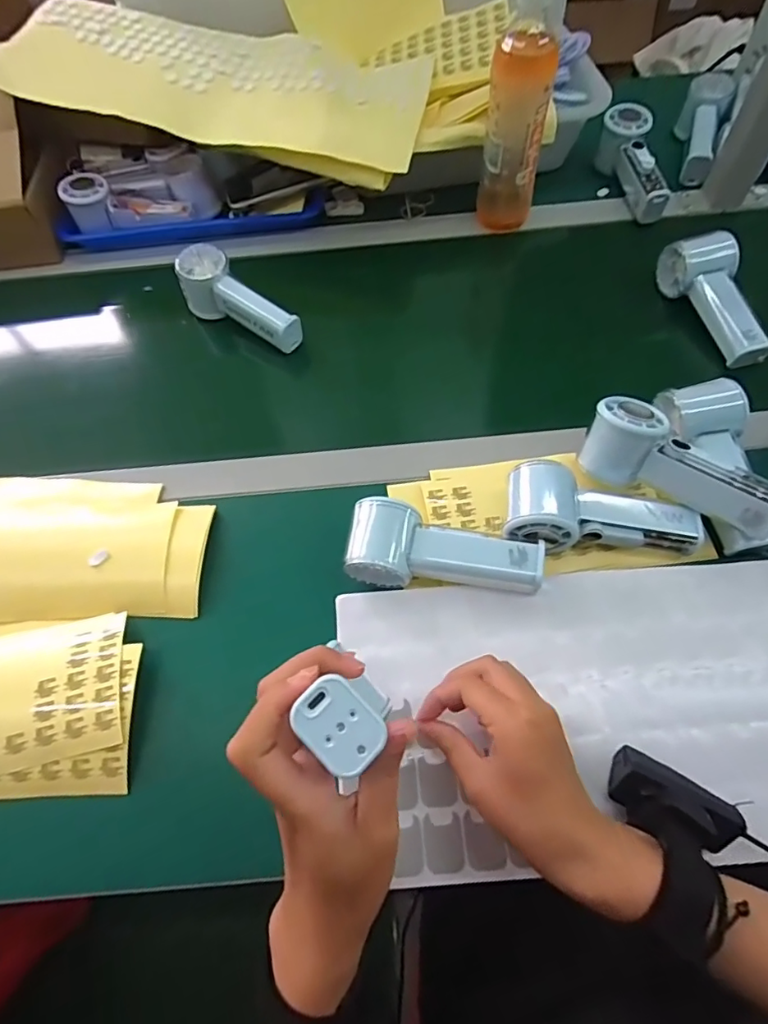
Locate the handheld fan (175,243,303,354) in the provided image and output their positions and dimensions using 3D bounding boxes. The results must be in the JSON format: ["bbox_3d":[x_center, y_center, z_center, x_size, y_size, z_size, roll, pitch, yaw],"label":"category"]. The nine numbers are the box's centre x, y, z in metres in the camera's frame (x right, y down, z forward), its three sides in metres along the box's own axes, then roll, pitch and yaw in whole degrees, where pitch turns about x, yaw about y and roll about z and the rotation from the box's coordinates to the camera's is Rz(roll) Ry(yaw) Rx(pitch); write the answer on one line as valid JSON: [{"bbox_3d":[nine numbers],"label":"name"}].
[{"bbox_3d":[-0.156,-0.227,0.559,0.139,0.062,0.049,35,66,20],"label":"handheld fan"}]

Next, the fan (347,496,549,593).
[{"bbox_3d":[0.047,0.034,0.413,0.149,0.042,0.059,8,60,6],"label":"fan"}]

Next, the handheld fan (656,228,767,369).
[{"bbox_3d":[0.350,-0.218,0.543,0.049,0.054,0.151,-16,73,-8],"label":"handheld fan"}]

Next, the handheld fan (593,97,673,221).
[{"bbox_3d":[0.312,-0.430,0.646,0.053,0.057,0.161,-11,76,-5],"label":"handheld fan"}]

